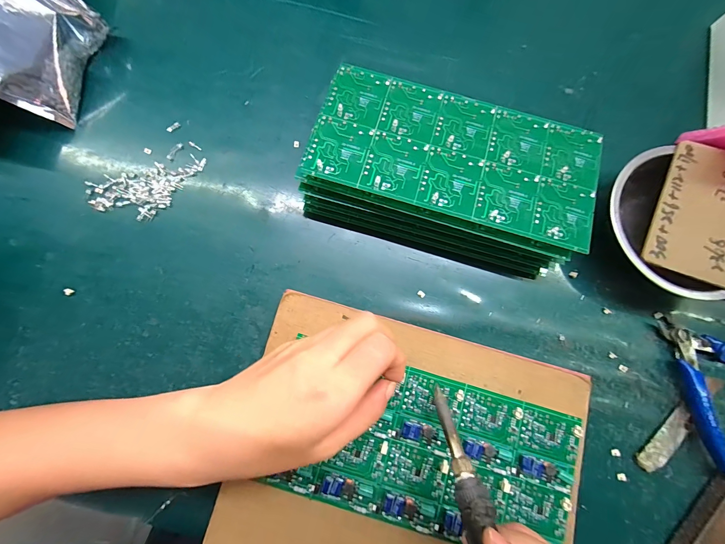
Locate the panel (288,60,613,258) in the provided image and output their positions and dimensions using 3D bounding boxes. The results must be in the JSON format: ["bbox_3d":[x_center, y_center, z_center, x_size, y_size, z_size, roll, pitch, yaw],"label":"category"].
[{"bbox_3d":[0.074,-0.095,0.247,0.222,0.004,0.105,16,76,1],"label":"panel"}]

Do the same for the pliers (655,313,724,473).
[{"bbox_3d":[0.299,0.083,0.258,0.111,0.018,0.114,-36,82,-7],"label":"pliers"}]

